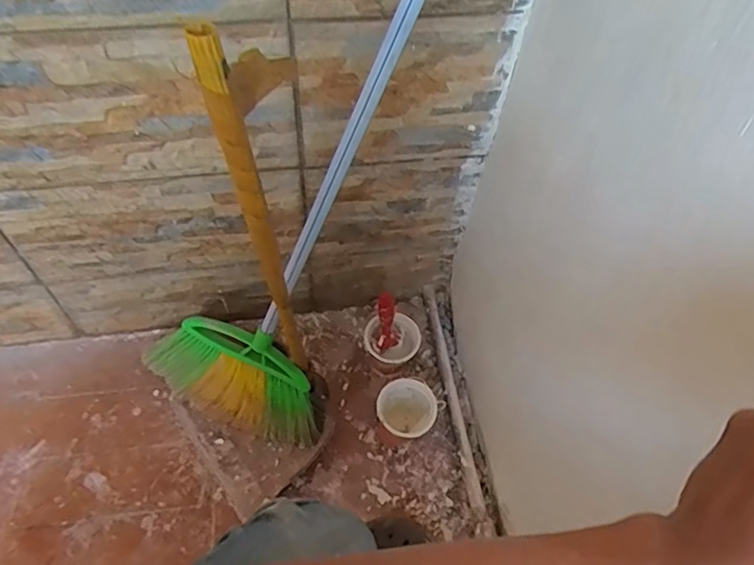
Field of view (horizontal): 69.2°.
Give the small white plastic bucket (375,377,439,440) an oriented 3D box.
[{"bbox_3d":[0.044,0.207,0.867,0.088,0.089,0.084,2,56,-3],"label":"small white plastic bucket"}]

